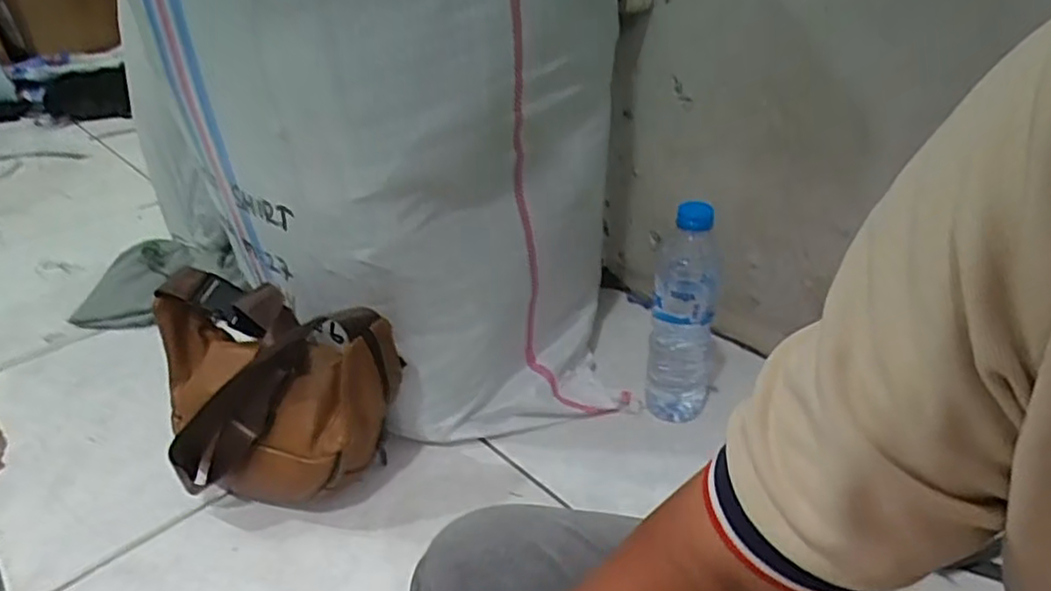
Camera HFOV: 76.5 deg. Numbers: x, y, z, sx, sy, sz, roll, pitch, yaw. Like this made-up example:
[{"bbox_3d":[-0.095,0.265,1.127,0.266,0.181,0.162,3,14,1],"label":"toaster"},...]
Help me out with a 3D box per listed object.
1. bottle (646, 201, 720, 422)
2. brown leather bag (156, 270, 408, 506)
[{"bbox_3d":[0.155,0.025,0.657,0.062,0.232,0.057,7,33,16],"label":"bottle"},{"bbox_3d":[-0.243,0.093,0.638,0.266,0.195,0.144,11,2,28],"label":"brown leather bag"}]

